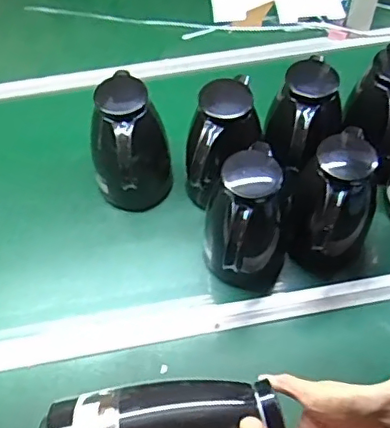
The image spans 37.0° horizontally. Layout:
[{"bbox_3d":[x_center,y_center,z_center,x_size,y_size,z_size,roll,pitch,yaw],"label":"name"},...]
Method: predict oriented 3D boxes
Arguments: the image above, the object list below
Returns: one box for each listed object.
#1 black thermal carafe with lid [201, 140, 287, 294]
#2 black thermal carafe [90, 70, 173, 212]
[{"bbox_3d":[0.077,0.011,0.851,0.126,0.206,0.128,0,57,1],"label":"black thermal carafe with lid"},{"bbox_3d":[-0.106,-0.097,0.928,0.113,0.225,0.117,0,57,1],"label":"black thermal carafe"}]

